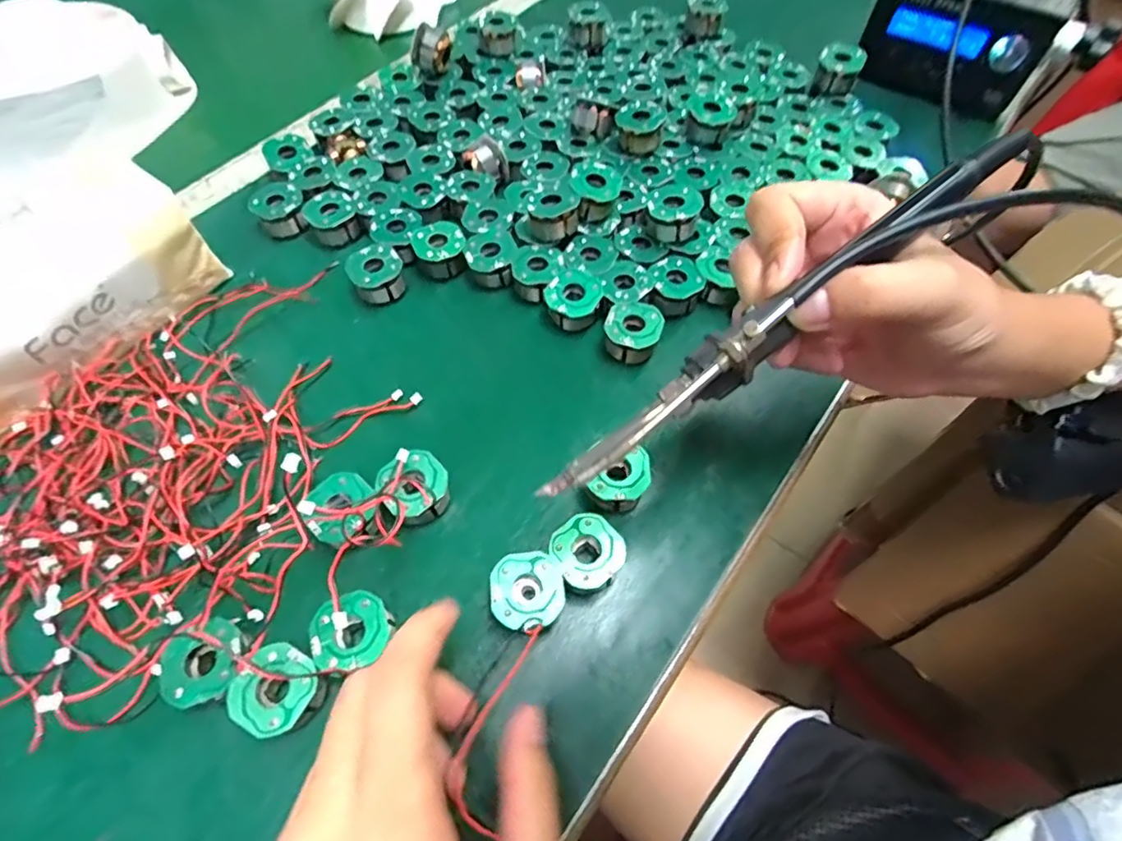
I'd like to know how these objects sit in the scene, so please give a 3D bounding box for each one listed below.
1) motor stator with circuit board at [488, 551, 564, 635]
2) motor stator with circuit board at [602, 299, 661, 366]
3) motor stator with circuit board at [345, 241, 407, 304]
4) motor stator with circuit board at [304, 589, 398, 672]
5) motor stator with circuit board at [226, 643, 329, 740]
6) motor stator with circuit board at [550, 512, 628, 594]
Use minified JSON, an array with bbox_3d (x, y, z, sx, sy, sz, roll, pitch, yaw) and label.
[{"bbox_3d":[-0.014,0.076,0.242,0.030,0.023,0.030,-9,61,-7],"label":"motor stator with circuit board"},{"bbox_3d":[0.039,-0.048,0.313,0.030,0.021,0.033,1,60,-1],"label":"motor stator with circuit board"},{"bbox_3d":[-0.109,-0.085,0.334,0.030,0.025,0.028,-31,65,-18],"label":"motor stator with circuit board"},{"bbox_3d":[-0.087,0.088,0.235,0.029,0.023,0.031,1,60,-1],"label":"motor stator with circuit board"},{"bbox_3d":[-0.109,0.109,0.222,0.033,0.022,0.030,1,60,-1],"label":"motor stator with circuit board"},{"bbox_3d":[0.012,0.061,0.249,0.030,0.020,0.032,1,60,-1],"label":"motor stator with circuit board"}]

